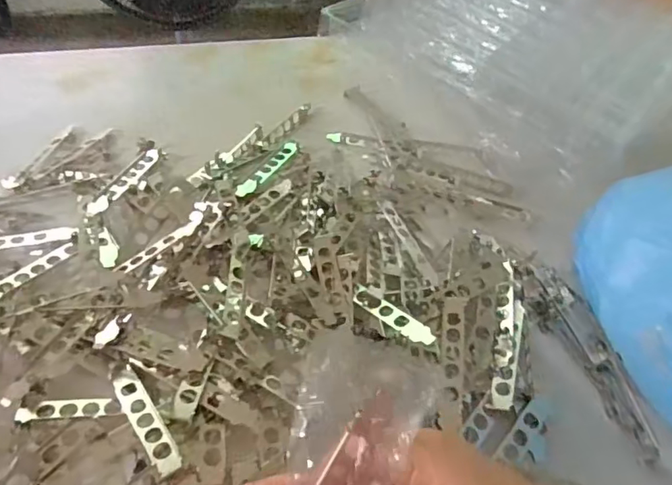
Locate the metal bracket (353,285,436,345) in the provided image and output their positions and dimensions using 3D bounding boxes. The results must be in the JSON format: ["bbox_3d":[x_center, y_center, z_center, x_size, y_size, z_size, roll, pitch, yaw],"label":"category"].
[{"bbox_3d":[0.047,0.061,0.439,0.018,0.005,0.095,-37,41,-23],"label":"metal bracket"}]

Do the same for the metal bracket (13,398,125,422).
[{"bbox_3d":[-0.202,0.126,0.392,0.070,0.005,0.017,-1,41,-13],"label":"metal bracket"}]

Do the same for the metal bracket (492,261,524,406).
[{"bbox_3d":[0.154,0.080,0.459,0.023,0.014,0.149,14,50,5],"label":"metal bracket"}]

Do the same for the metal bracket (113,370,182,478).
[{"bbox_3d":[-0.141,0.129,0.381,0.020,0.009,0.107,-22,39,-29],"label":"metal bracket"}]

